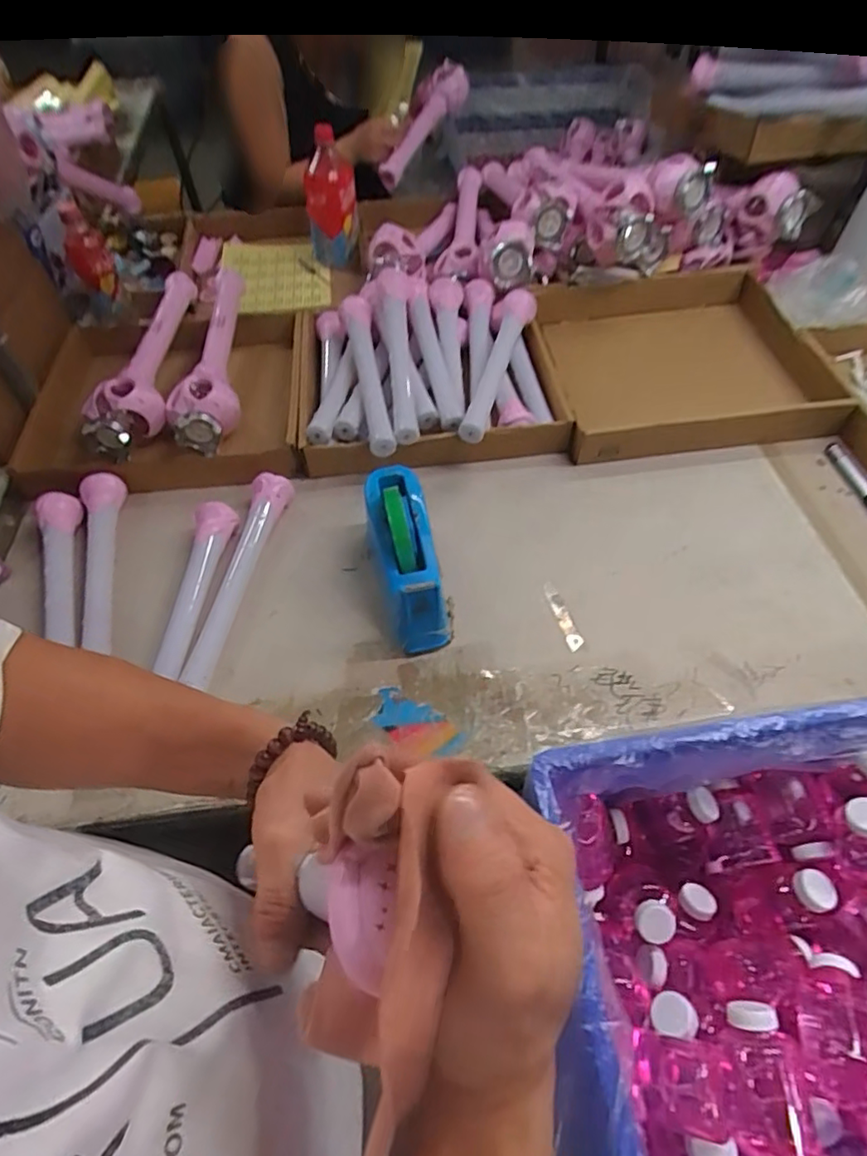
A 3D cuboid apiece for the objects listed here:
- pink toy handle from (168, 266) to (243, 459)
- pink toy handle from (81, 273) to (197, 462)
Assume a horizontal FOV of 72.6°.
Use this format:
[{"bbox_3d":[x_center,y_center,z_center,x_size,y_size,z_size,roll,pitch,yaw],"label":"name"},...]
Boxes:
[{"bbox_3d":[-0.345,-0.350,0.940,0.100,0.081,0.389,-6,54,-3],"label":"pink toy handle"},{"bbox_3d":[-0.442,-0.339,0.927,0.107,0.084,0.374,-2,54,0],"label":"pink toy handle"}]

